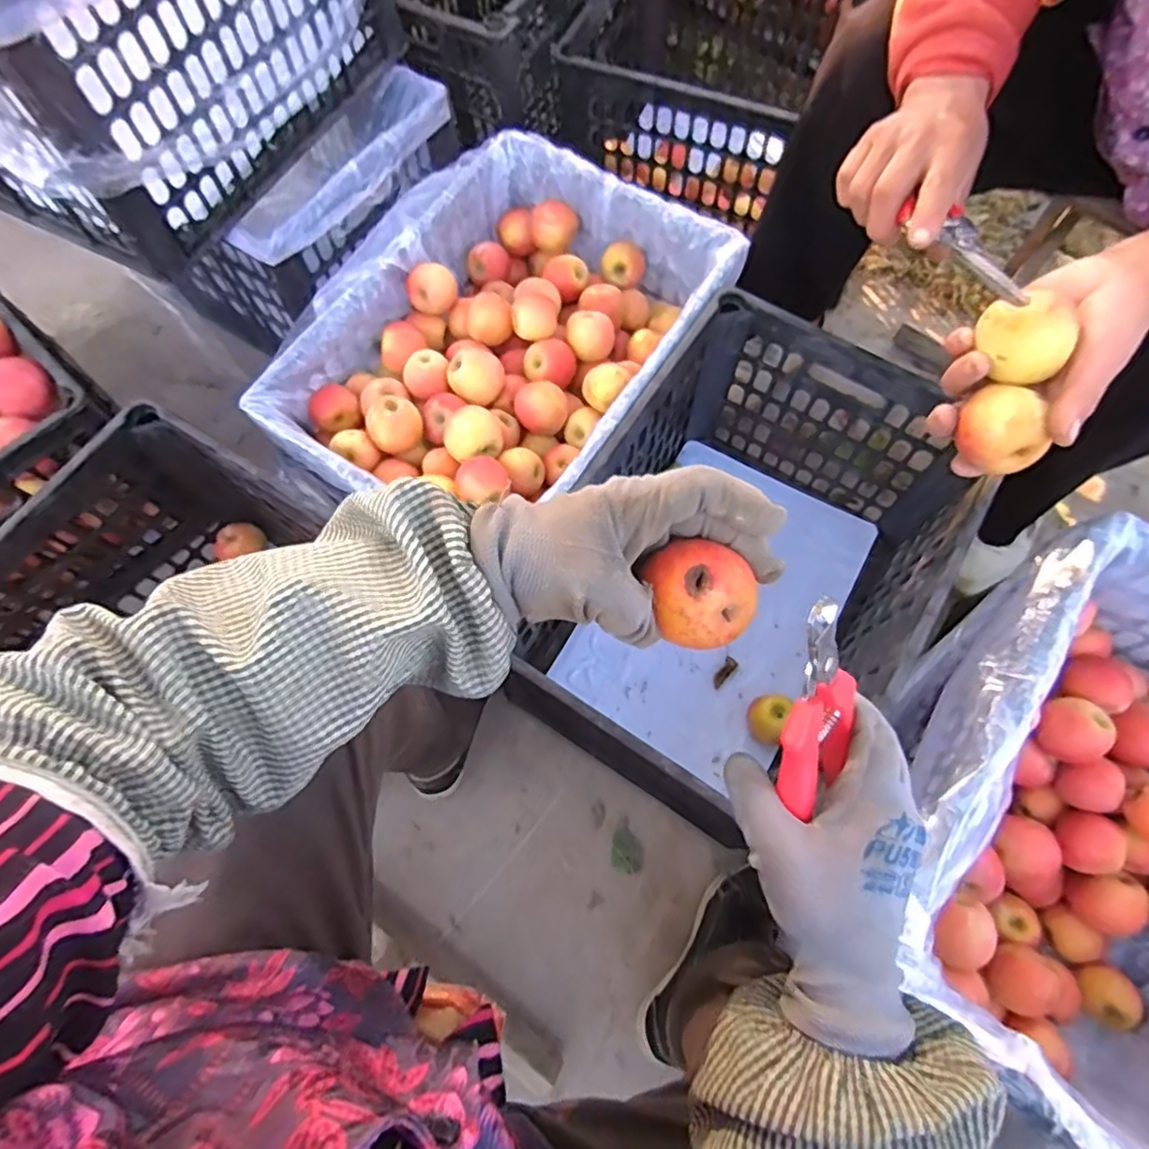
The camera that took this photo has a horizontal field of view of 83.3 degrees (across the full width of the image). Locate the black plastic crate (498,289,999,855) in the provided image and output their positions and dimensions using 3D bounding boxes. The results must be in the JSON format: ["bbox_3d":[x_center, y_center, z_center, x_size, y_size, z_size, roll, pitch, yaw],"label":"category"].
[{"bbox_3d":[0.174,-0.001,0.732,0.345,0.271,0.480,31,72,9],"label":"black plastic crate"}]

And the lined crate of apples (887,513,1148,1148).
[{"bbox_3d":[0.485,0.250,0.607,0.369,0.218,0.494,34,73,10],"label":"lined crate of apples"}]

